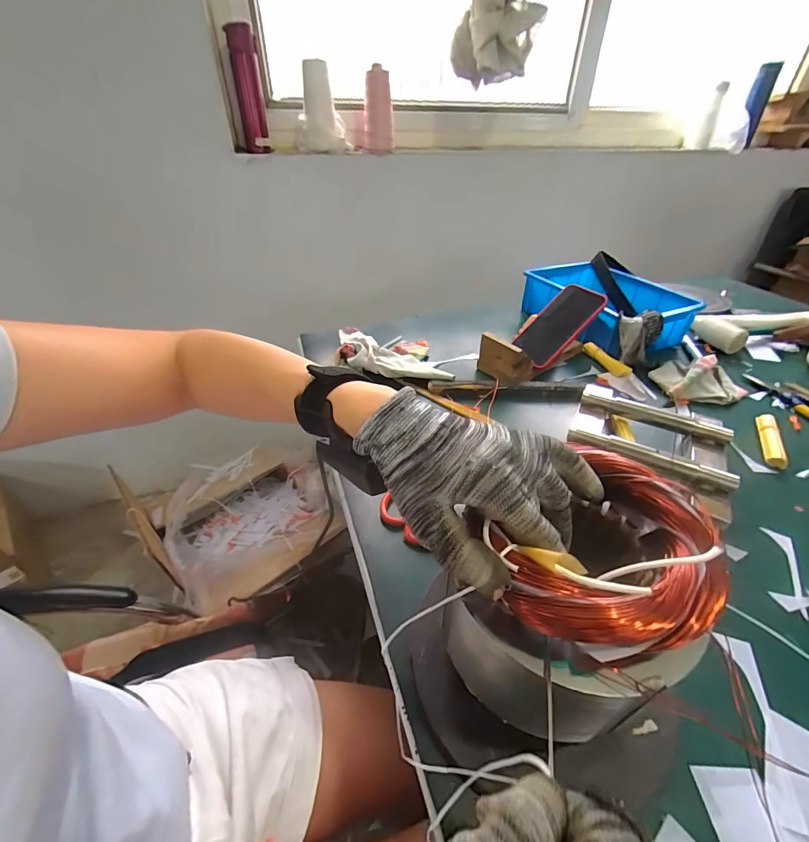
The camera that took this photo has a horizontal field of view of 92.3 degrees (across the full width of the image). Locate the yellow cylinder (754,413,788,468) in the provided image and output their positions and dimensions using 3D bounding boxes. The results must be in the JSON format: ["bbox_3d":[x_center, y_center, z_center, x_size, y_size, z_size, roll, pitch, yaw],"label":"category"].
[{"bbox_3d":[0.497,0.025,0.527,0.023,0.020,0.099,18,42,20],"label":"yellow cylinder"}]

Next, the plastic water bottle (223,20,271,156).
[{"bbox_3d":[-0.343,-0.723,0.860,0.059,0.207,0.062,-11,40,-14],"label":"plastic water bottle"}]

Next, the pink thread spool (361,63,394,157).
[{"bbox_3d":[-0.065,-0.735,0.933,0.079,0.155,0.063,-2,39,-3],"label":"pink thread spool"}]

